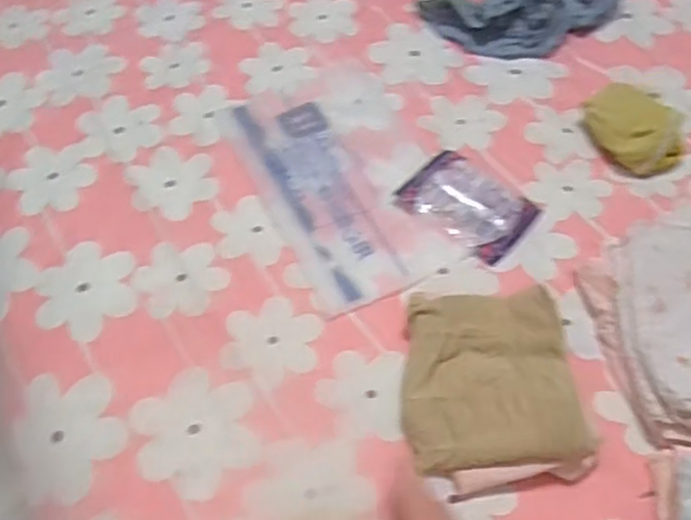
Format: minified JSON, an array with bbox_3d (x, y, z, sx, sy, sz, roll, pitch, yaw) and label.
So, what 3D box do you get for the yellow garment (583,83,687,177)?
[{"bbox_3d":[0.266,-0.122,0.655,0.064,0.036,0.094,-35,62,-17],"label":"yellow garment"}]

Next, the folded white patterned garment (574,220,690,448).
[{"bbox_3d":[0.279,0.045,0.547,0.153,0.039,0.190,-10,58,-2],"label":"folded white patterned garment"}]

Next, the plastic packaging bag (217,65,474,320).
[{"bbox_3d":[-0.002,-0.080,0.661,0.152,0.006,0.263,-23,59,-11],"label":"plastic packaging bag"}]

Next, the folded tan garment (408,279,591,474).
[{"bbox_3d":[0.105,0.088,0.531,0.121,0.038,0.130,-3,58,2],"label":"folded tan garment"}]

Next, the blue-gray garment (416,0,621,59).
[{"bbox_3d":[0.192,-0.268,0.757,0.203,0.038,0.106,-16,58,-6],"label":"blue-gray garment"}]

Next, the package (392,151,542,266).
[{"bbox_3d":[0.110,-0.053,0.634,0.109,0.014,0.081,38,67,24],"label":"package"}]

